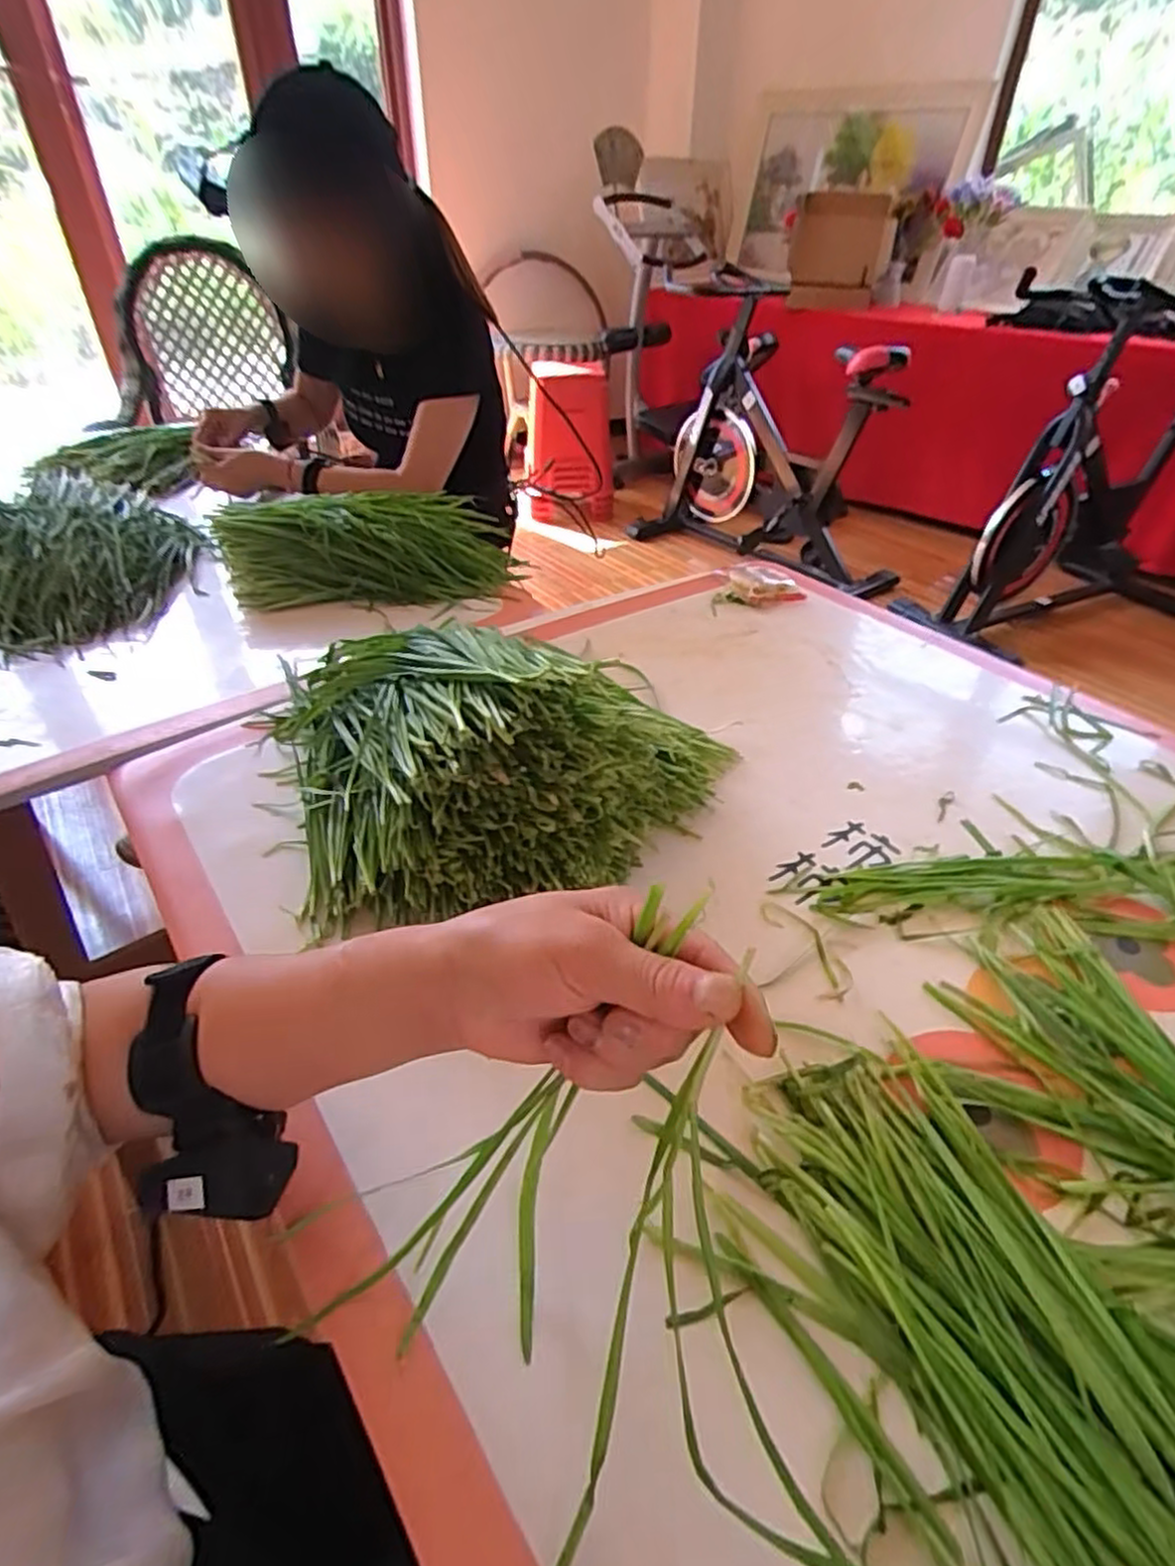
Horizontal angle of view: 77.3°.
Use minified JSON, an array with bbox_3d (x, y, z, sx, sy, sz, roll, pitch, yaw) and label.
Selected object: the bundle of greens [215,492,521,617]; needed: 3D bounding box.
[{"bbox_3d":[-0.264,-0.286,0.894,0.343,0.086,0.168,-11,40,-13],"label":"bundle of greens"}]

